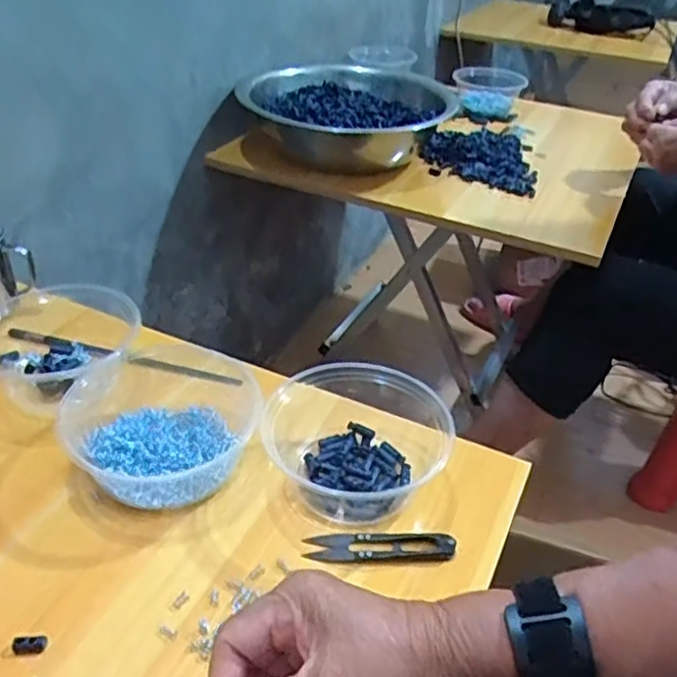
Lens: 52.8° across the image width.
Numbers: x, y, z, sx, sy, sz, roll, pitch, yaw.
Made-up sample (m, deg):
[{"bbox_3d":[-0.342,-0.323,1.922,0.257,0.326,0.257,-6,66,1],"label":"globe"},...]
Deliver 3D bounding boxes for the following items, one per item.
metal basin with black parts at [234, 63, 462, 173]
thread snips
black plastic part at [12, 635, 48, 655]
[{"bbox_3d":[0.017,-0.333,1.027,0.286,0.094,0.301,17,38,17],"label":"metal basin with black parts"},{"bbox_3d":[0.028,0.142,0.469,0.101,0.010,0.020,3,36,-1],"label":"thread snips"},{"bbox_3d":[-0.184,0.182,0.405,0.019,0.005,0.010,-5,37,-12],"label":"black plastic part"}]

